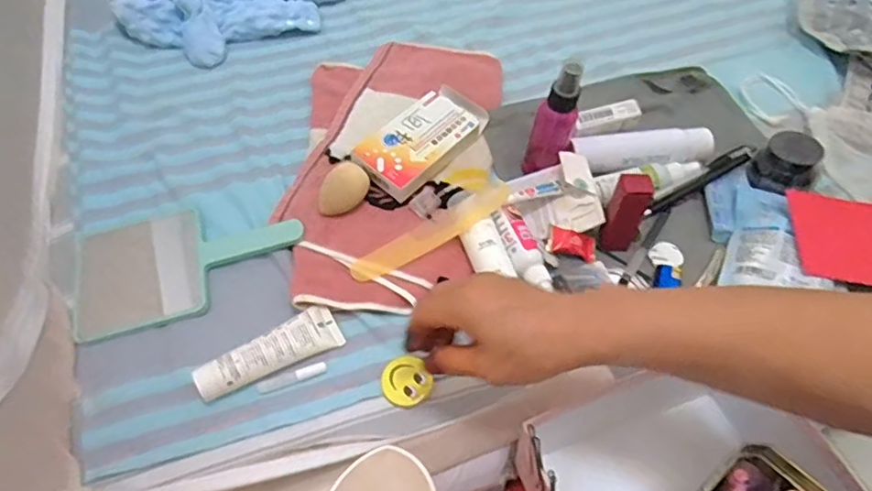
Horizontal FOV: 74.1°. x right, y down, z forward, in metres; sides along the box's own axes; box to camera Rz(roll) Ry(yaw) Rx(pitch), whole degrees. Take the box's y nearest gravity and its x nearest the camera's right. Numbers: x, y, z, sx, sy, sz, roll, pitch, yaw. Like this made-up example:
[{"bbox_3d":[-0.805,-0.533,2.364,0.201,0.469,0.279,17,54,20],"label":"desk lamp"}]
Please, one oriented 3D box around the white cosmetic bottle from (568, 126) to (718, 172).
[{"bbox_3d":[0.217,-0.096,0.597,0.142,0.034,0.036,-5,57,-2],"label":"white cosmetic bottle"}]

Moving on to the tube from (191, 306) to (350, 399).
[{"bbox_3d":[-0.141,0.087,0.487,0.118,0.025,0.038,-26,60,-15],"label":"tube"}]

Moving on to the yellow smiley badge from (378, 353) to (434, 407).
[{"bbox_3d":[-0.026,0.115,0.489,0.040,0.005,0.044,0,57,1],"label":"yellow smiley badge"}]

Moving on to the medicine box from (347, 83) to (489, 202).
[{"bbox_3d":[-0.013,-0.105,0.592,0.076,0.028,0.145,36,64,23],"label":"medicine box"}]

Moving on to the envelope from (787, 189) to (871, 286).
[{"bbox_3d":[0.402,-0.002,0.534,0.153,0.006,0.089,7,67,-10],"label":"envelope"}]

